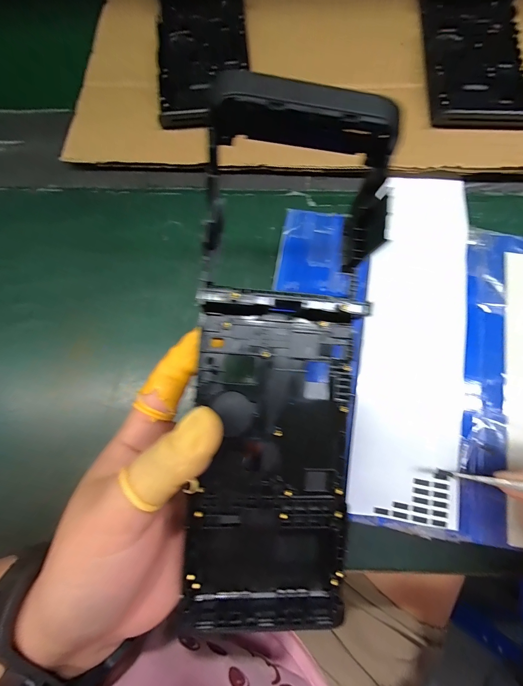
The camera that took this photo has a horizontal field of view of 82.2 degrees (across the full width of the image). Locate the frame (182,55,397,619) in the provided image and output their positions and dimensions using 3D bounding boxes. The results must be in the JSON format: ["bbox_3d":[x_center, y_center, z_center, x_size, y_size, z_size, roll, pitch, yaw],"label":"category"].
[{"bbox_3d":[0.010,0.017,0.134,0.076,0.043,0.217,5,96,3],"label":"frame"}]

